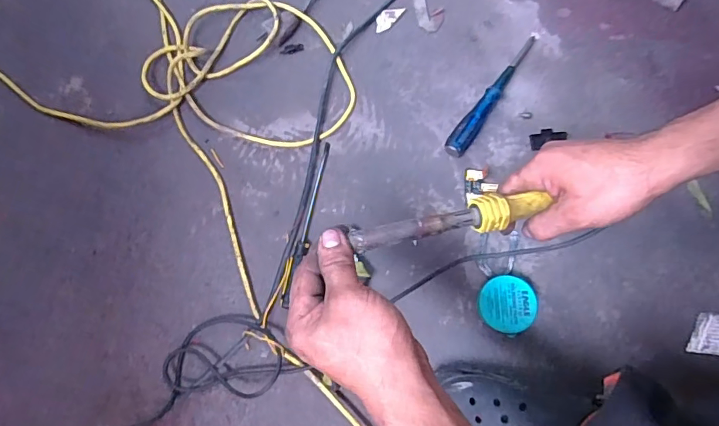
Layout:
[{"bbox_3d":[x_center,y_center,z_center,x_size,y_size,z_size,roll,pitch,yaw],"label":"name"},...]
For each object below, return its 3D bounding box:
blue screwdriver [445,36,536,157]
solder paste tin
[{"bbox_3d":[0.174,-0.157,0.601,0.026,0.033,0.199,35,80,5],"label":"blue screwdriver"},{"bbox_3d":[0.169,0.105,0.542,0.065,0.034,0.063,0,79,-1],"label":"solder paste tin"}]

